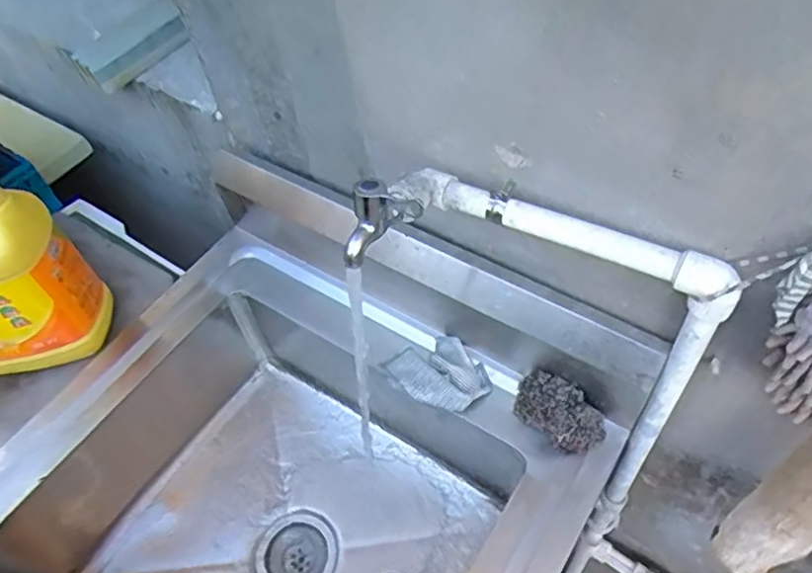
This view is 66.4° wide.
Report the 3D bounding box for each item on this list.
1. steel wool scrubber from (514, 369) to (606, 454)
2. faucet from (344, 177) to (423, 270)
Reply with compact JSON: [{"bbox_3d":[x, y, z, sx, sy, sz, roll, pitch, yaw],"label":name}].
[{"bbox_3d":[0.163,0.135,0.668,0.101,0.047,0.058,29,60,25],"label":"steel wool scrubber"},{"bbox_3d":[-0.025,-0.063,0.533,0.083,0.061,0.033,-38,58,-22],"label":"faucet"}]

